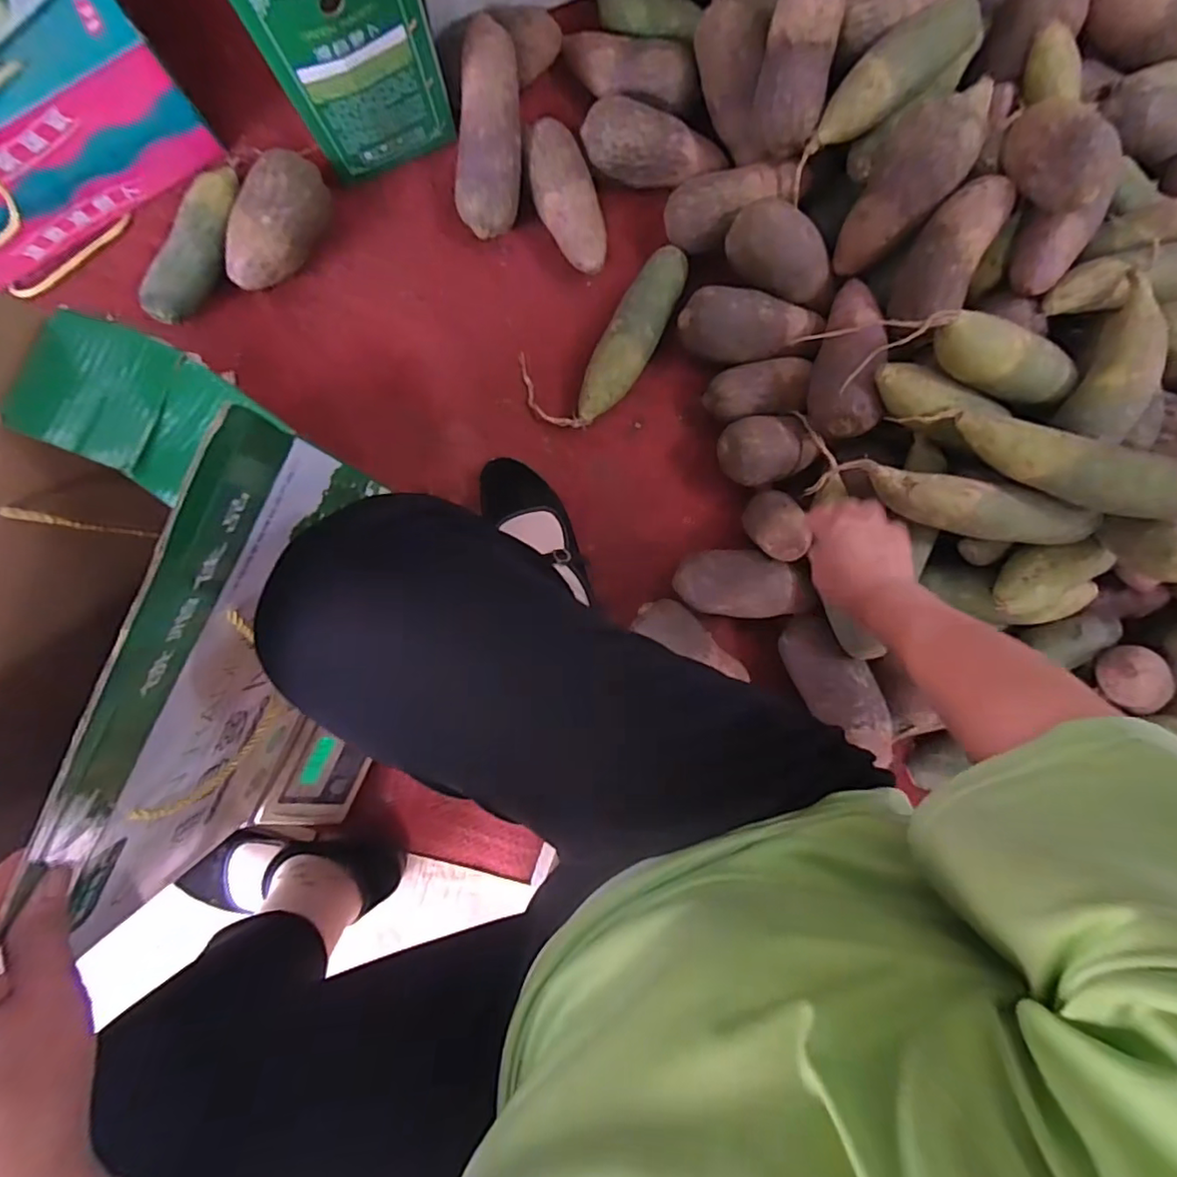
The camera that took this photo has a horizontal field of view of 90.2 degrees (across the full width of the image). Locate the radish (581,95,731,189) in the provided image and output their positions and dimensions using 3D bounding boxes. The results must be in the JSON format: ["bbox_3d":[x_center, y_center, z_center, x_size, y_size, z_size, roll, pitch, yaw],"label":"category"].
[{"bbox_3d":[0.073,-0.480,0.630,0.154,0.054,0.063,4,92,-3],"label":"radish"}]

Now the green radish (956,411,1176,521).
[{"bbox_3d":[0.436,-0.109,0.523,0.200,0.044,0.055,26,91,23],"label":"green radish"}]

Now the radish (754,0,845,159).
[{"bbox_3d":[0.204,-0.516,0.567,0.061,0.052,0.156,4,127,-3],"label":"radish"}]

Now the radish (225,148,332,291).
[{"bbox_3d":[-0.330,-0.382,0.625,0.073,0.076,0.142,29,91,-4],"label":"radish"}]

